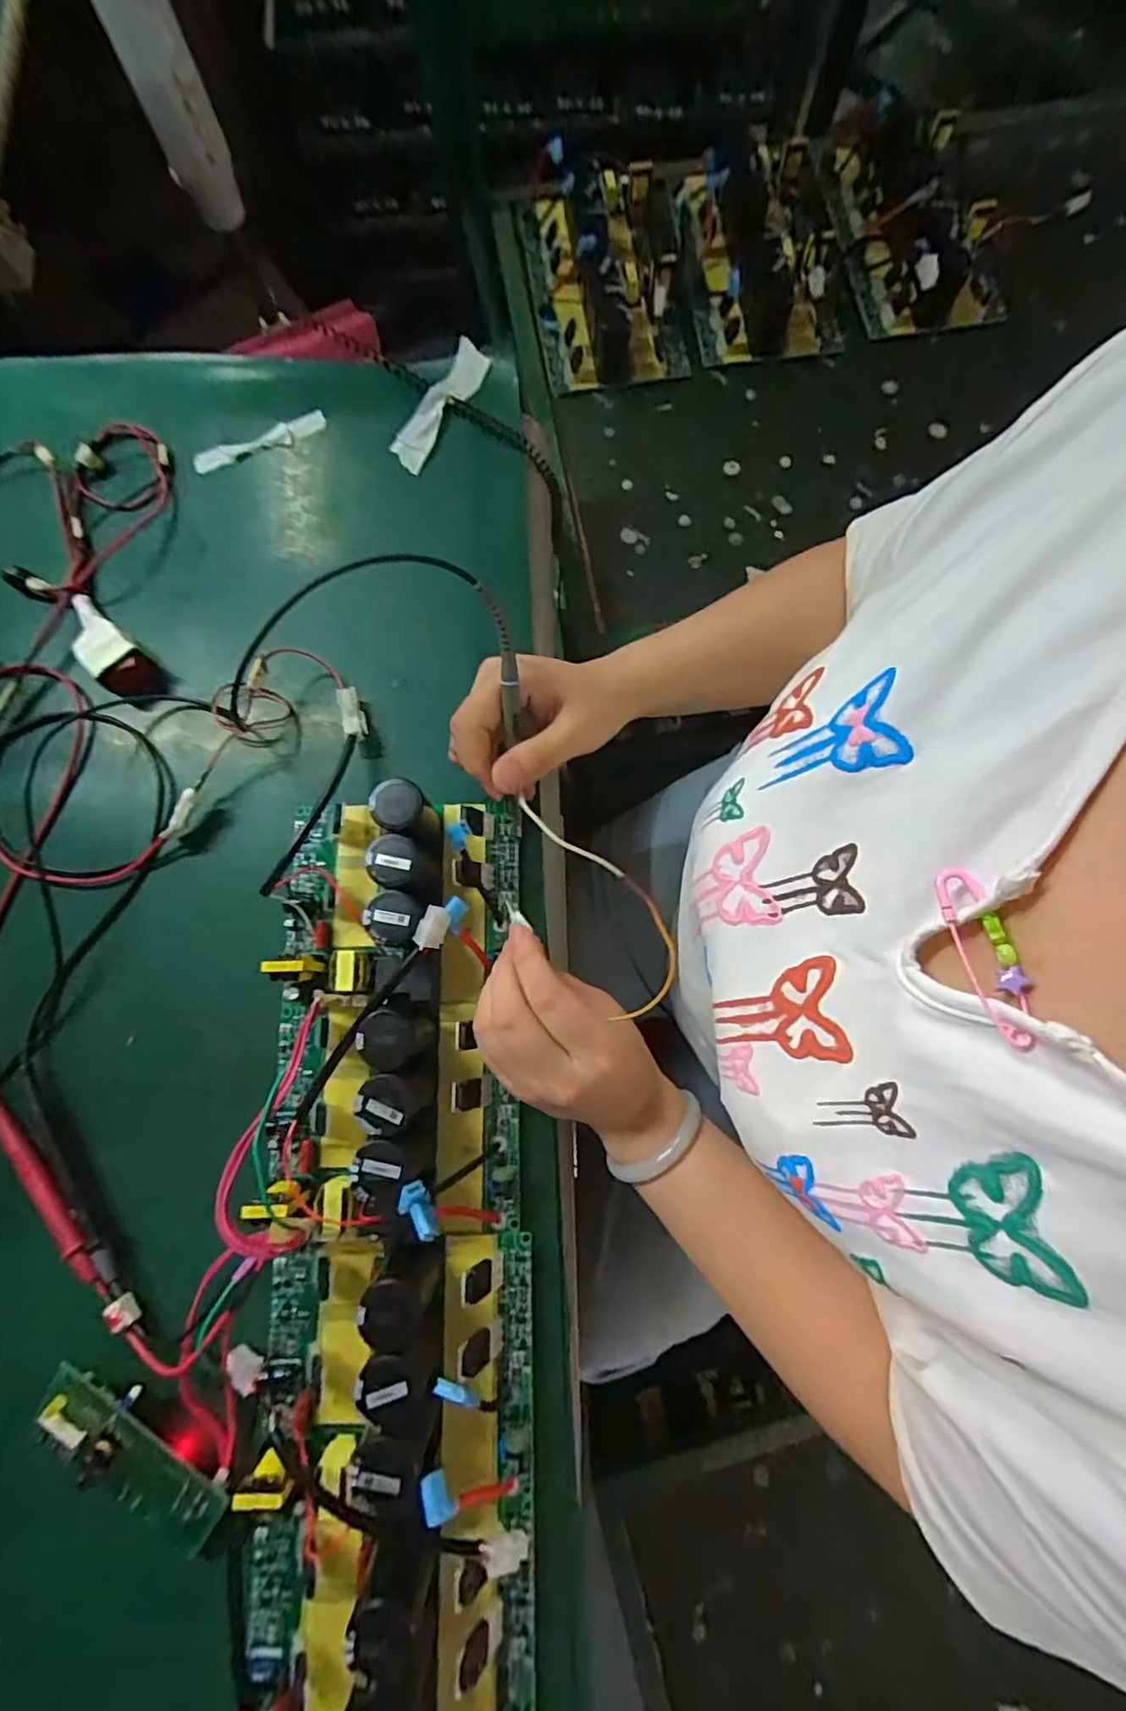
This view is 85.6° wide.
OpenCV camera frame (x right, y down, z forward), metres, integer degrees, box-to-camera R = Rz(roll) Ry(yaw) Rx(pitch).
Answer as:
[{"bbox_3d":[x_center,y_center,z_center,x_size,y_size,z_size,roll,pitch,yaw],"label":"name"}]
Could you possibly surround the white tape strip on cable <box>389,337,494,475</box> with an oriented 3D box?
[{"bbox_3d":[-0.092,-0.332,0.450,0.029,0.024,0.106,28,80,6],"label":"white tape strip on cable"}]

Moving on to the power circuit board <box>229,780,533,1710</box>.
[{"bbox_3d":[-0.089,0.192,0.307,0.138,0.056,0.456,-1,79,0],"label":"power circuit board"}]

